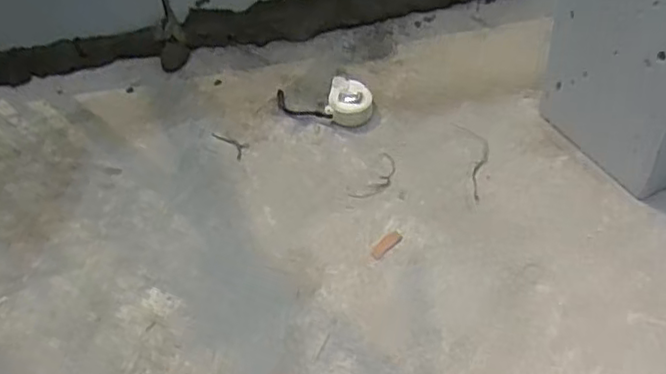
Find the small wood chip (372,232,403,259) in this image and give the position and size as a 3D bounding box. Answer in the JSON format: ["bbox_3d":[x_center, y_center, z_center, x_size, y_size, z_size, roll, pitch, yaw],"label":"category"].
[{"bbox_3d":[0.065,0.069,0.808,0.018,0.004,0.046,34,60,31],"label":"small wood chip"}]

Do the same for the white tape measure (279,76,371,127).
[{"bbox_3d":[-0.012,-0.133,0.979,0.148,0.031,0.073,20,53,23],"label":"white tape measure"}]

